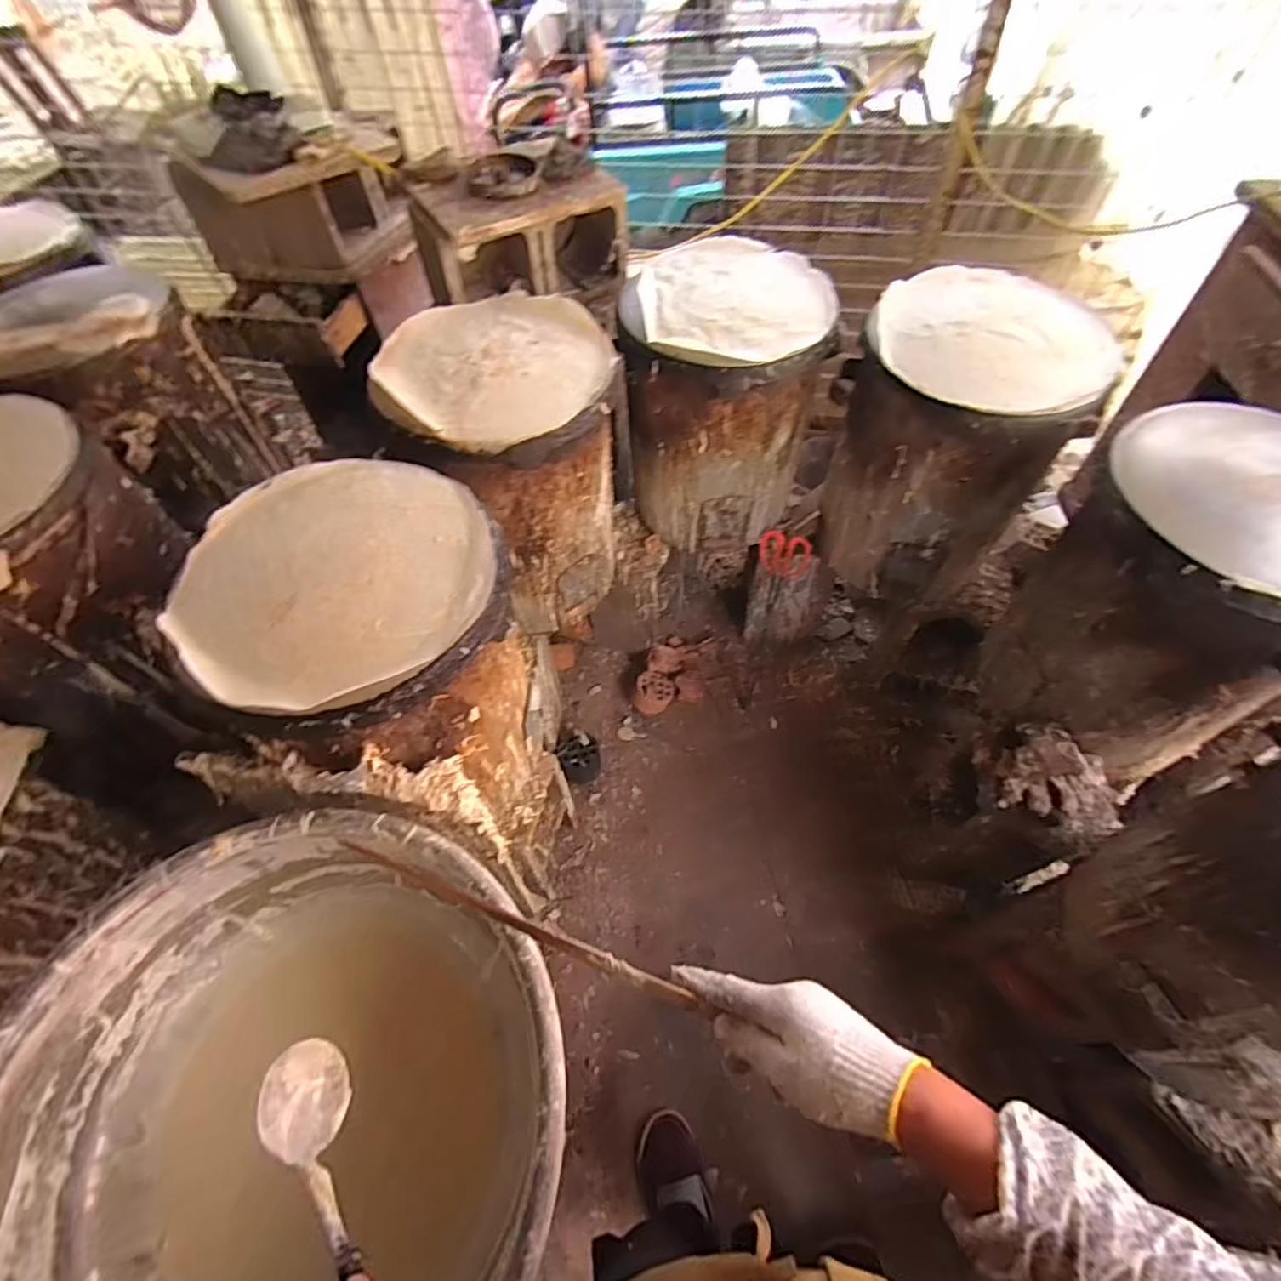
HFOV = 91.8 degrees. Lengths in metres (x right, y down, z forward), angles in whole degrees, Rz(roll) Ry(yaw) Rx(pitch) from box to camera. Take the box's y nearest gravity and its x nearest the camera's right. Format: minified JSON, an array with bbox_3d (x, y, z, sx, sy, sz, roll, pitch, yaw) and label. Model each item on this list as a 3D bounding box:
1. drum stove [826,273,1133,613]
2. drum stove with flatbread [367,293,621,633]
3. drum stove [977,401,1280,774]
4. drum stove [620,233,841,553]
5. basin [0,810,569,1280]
[{"bbox_3d":[0.559,-0.359,1.181,0.365,0.488,0.351,18,59,14],"label":"drum stove"},{"bbox_3d":[-0.219,-0.305,1.158,0.344,0.480,0.355,-1,56,2],"label":"drum stove with flatbread"},{"bbox_3d":[0.809,-0.061,0.962,0.353,0.470,0.344,25,61,18],"label":"drum stove"},{"bbox_3d":[0.162,-0.478,1.286,0.364,0.476,0.387,5,57,6],"label":"drum stove"},{"bbox_3d":[-0.366,0.500,0.674,0.555,0.227,0.542,-1,56,2],"label":"basin"}]

